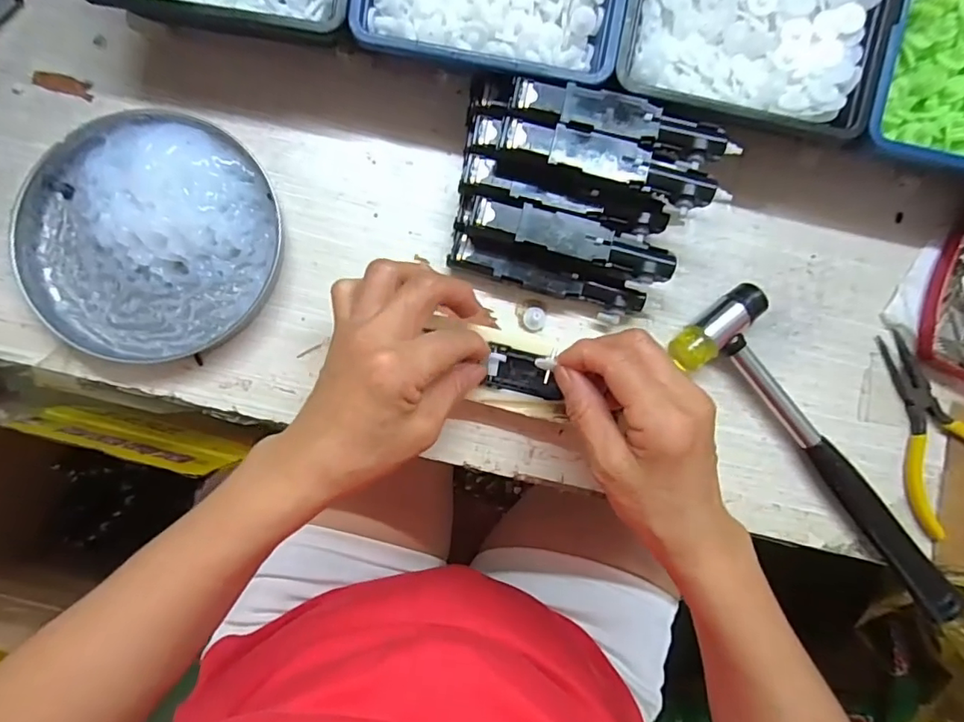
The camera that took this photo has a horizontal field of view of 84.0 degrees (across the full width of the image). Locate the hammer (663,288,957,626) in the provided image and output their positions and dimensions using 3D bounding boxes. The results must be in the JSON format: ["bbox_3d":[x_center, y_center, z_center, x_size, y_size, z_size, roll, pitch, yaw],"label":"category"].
[{"bbox_3d":[0.210,0.059,0.327,0.060,0.022,0.229,-39,89,-5],"label":"hammer"}]

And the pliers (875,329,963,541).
[{"bbox_3d":[0.281,0.044,0.333,0.061,0.014,0.123,-26,88,-5],"label":"pliers"}]

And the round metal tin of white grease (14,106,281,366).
[{"bbox_3d":[-0.194,-0.074,0.314,0.137,0.022,0.142,0,86,-4],"label":"round metal tin of white grease"}]

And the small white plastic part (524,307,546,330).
[{"bbox_3d":[0.033,-0.026,0.328,0.013,0.008,0.013,4,86,-3],"label":"small white plastic part"}]

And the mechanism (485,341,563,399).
[{"bbox_3d":[0.025,0.006,0.313,0.042,0.015,0.025,11,85,-3],"label":"mechanism"}]

